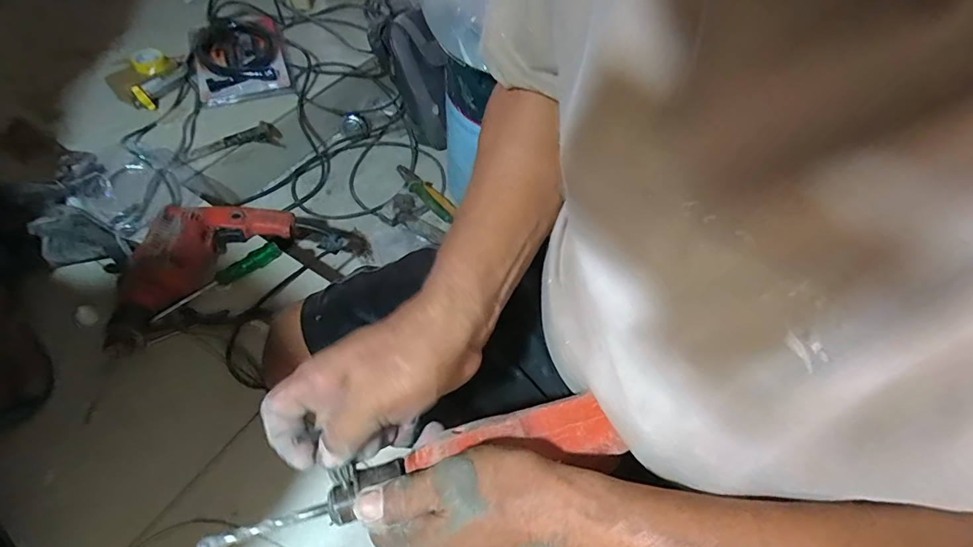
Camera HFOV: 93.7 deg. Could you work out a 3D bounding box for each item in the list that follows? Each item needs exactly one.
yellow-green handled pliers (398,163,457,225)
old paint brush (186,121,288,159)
[{"bbox_3d":[-0.129,-0.173,0.942,0.045,0.029,0.193,-29,61,-23],"label":"yellow-green handled pliers"},{"bbox_3d":[-0.461,-0.241,0.849,0.021,0.063,0.178,38,47,21],"label":"old paint brush"}]

